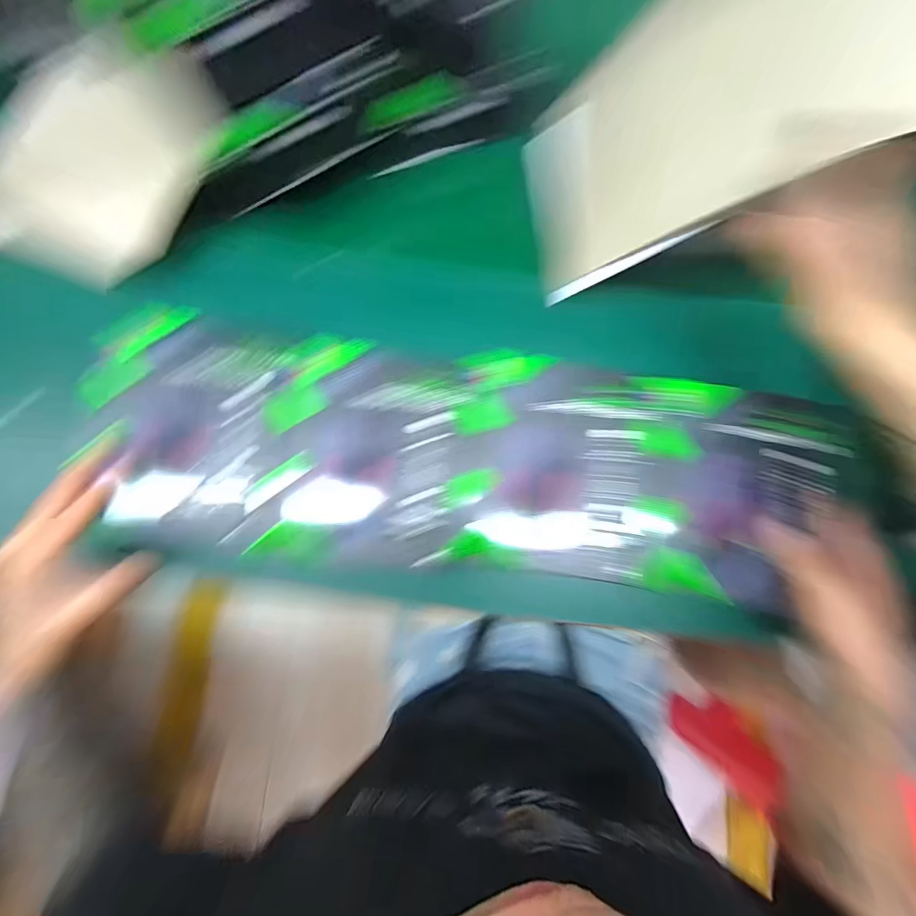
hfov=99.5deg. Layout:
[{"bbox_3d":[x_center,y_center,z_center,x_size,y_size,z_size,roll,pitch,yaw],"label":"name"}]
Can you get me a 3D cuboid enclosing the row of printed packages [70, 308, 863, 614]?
[{"bbox_3d":[0.002,-0.001,0.329,0.606,0.028,0.191,6,81,0],"label":"row of printed packages"}]

